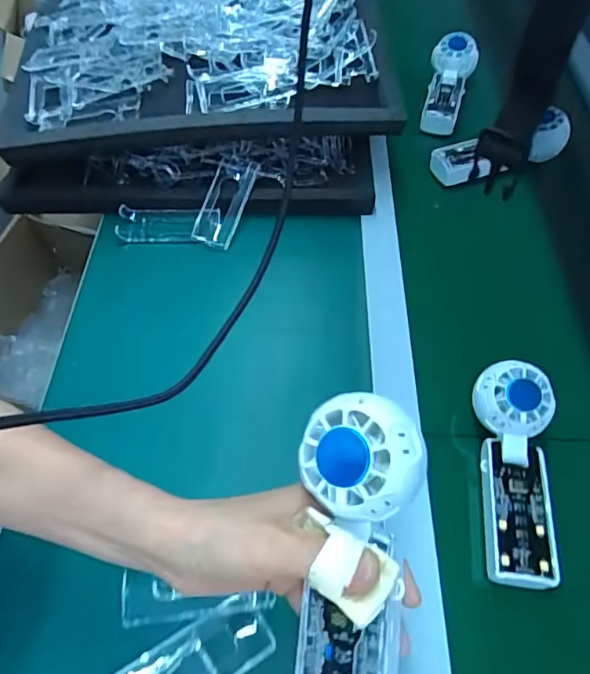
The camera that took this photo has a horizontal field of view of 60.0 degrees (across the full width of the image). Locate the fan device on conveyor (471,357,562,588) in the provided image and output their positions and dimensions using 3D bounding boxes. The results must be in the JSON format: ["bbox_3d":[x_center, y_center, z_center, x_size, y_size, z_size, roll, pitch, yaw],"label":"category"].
[{"bbox_3d":[0.173,0.103,0.400,0.054,0.033,0.165,6,70,2],"label":"fan device on conveyor"}]

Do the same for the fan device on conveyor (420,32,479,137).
[{"bbox_3d":[0.202,-0.334,0.676,0.056,0.029,0.140,15,77,8],"label":"fan device on conveyor"}]

